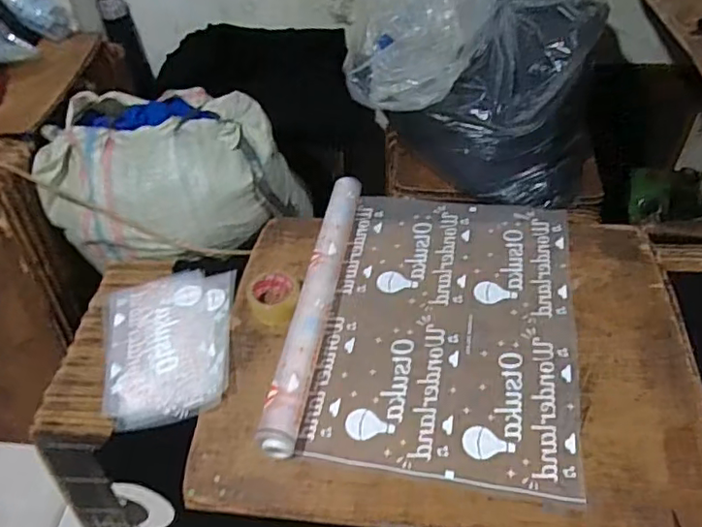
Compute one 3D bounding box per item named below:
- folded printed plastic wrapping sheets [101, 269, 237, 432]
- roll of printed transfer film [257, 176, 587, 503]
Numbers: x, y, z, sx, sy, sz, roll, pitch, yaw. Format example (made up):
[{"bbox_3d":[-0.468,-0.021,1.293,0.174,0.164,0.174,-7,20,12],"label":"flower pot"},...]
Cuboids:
[{"bbox_3d":[-0.332,0.137,1.049,0.230,0.026,0.324,-8,45,-4],"label":"folded printed plastic wrapping sheets"},{"bbox_3d":[0.149,0.075,1.019,0.480,0.054,0.609,6,46,10],"label":"roll of printed transfer film"}]

